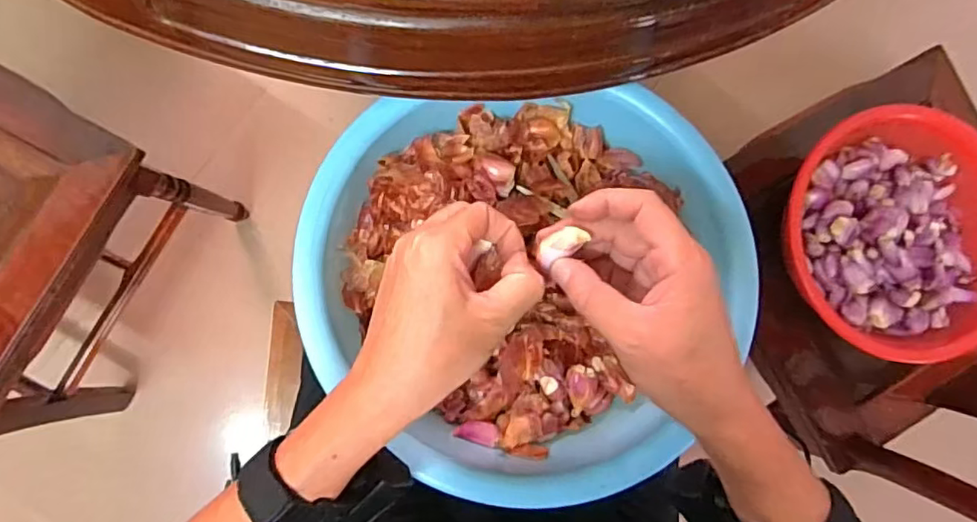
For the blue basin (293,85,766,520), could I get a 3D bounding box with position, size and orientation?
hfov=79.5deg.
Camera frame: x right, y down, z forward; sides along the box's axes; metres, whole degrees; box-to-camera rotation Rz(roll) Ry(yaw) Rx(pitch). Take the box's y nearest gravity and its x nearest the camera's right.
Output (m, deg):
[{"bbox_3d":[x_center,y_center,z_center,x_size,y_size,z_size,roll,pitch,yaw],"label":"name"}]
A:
[{"bbox_3d":[0.028,0.014,0.464,0.335,0.102,0.309,1,83,-5],"label":"blue basin"}]

